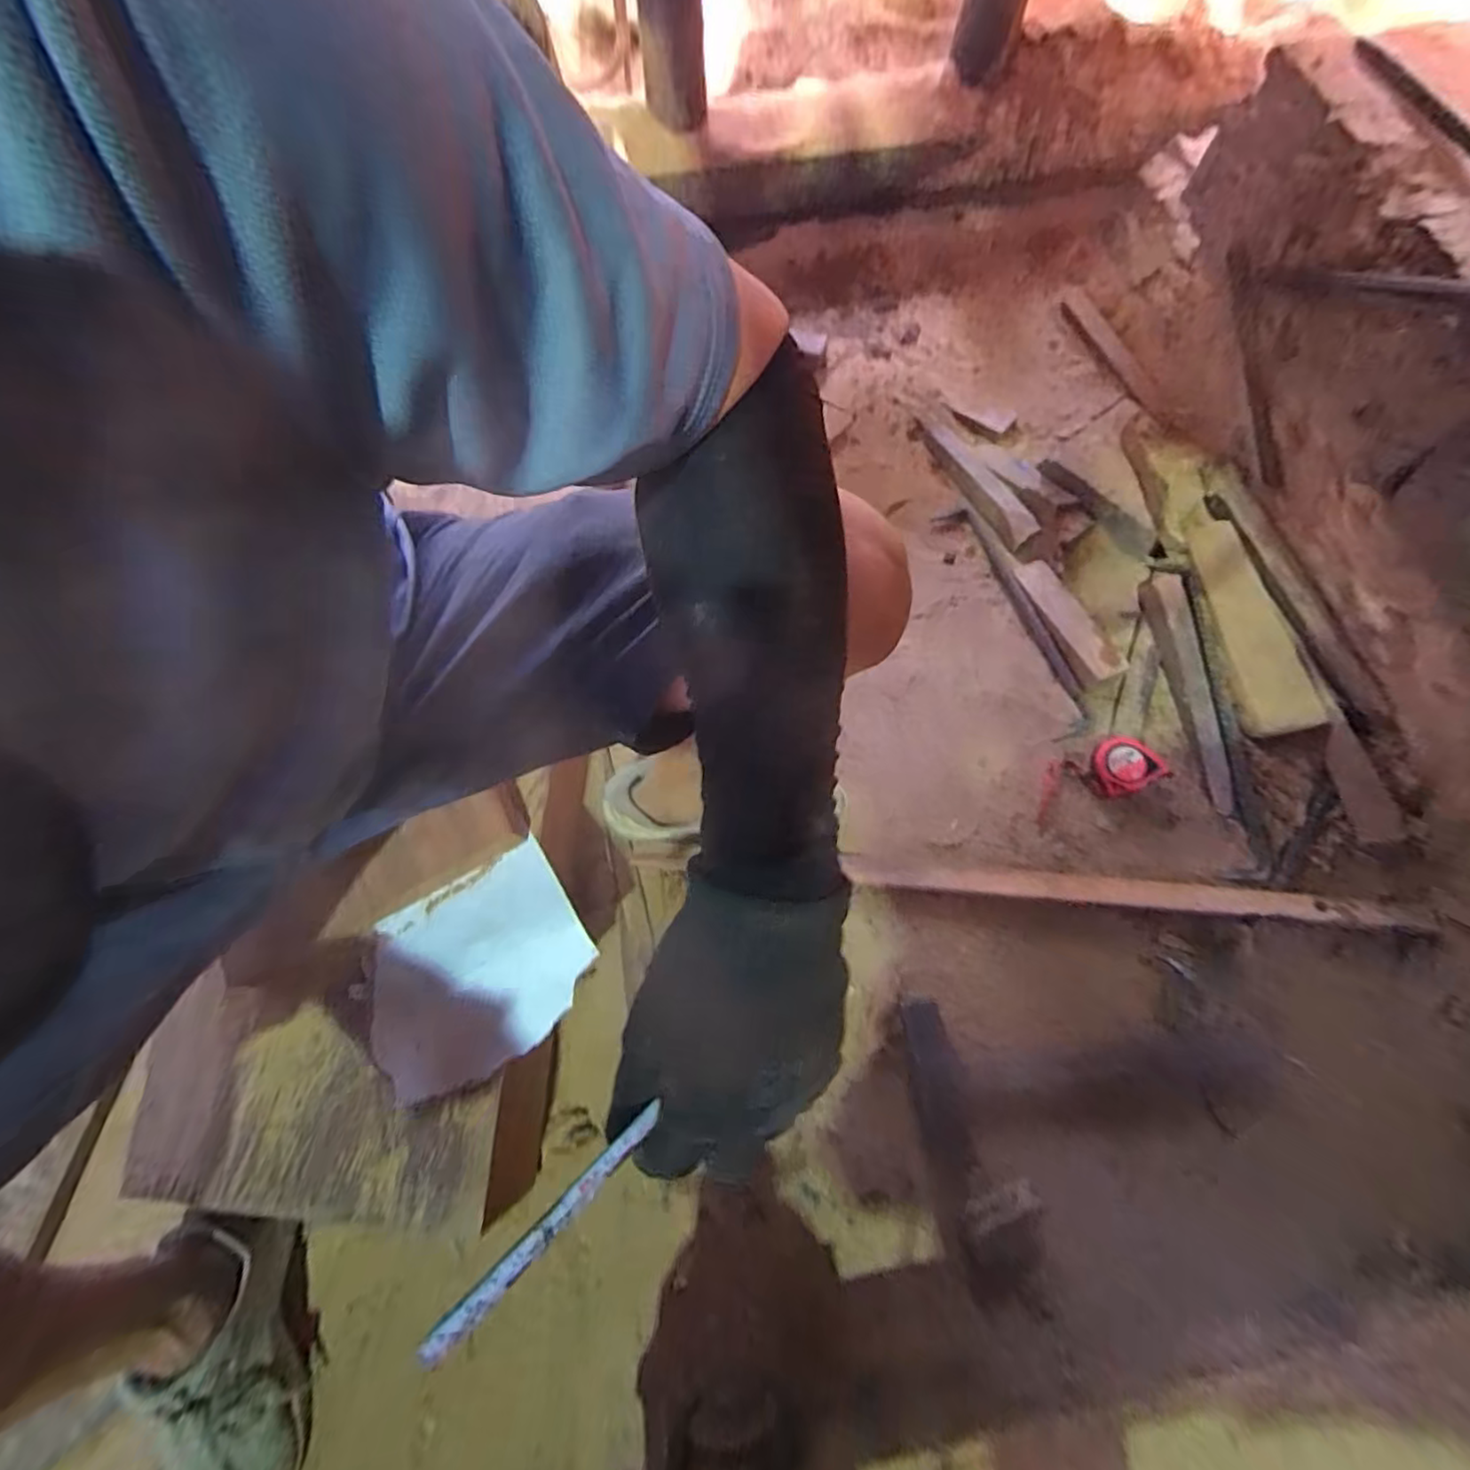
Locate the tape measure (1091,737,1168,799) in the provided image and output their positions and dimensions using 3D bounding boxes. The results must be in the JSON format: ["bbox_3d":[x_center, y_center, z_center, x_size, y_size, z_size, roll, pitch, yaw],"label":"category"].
[{"bbox_3d":[0.458,0.037,0.784,0.072,0.034,0.062,-20,71,-5],"label":"tape measure"}]

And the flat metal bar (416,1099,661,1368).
[{"bbox_3d":[-0.068,0.179,0.243,0.008,0.010,0.098,44,47,15],"label":"flat metal bar"}]

